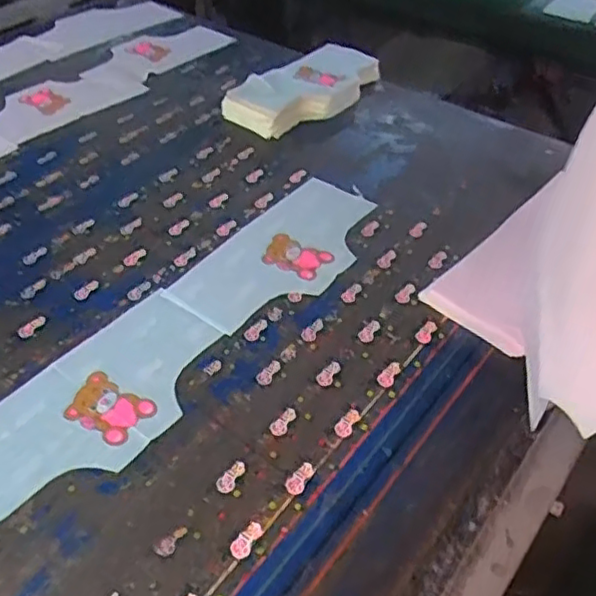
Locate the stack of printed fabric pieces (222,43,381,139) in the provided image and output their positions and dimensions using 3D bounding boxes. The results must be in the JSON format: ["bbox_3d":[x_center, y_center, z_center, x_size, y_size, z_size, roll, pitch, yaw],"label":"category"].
[{"bbox_3d":[0.022,-0.362,1.077,0.138,0.052,0.300,33,55,31],"label":"stack of printed fabric pieces"}]

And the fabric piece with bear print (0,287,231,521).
[{"bbox_3d":[-0.203,0.103,0.642,0.150,0.008,0.295,28,52,27],"label":"fabric piece with bear print"}]

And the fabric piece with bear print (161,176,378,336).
[{"bbox_3d":[-0.014,-0.060,0.810,0.159,0.010,0.301,29,50,26],"label":"fabric piece with bear print"}]

